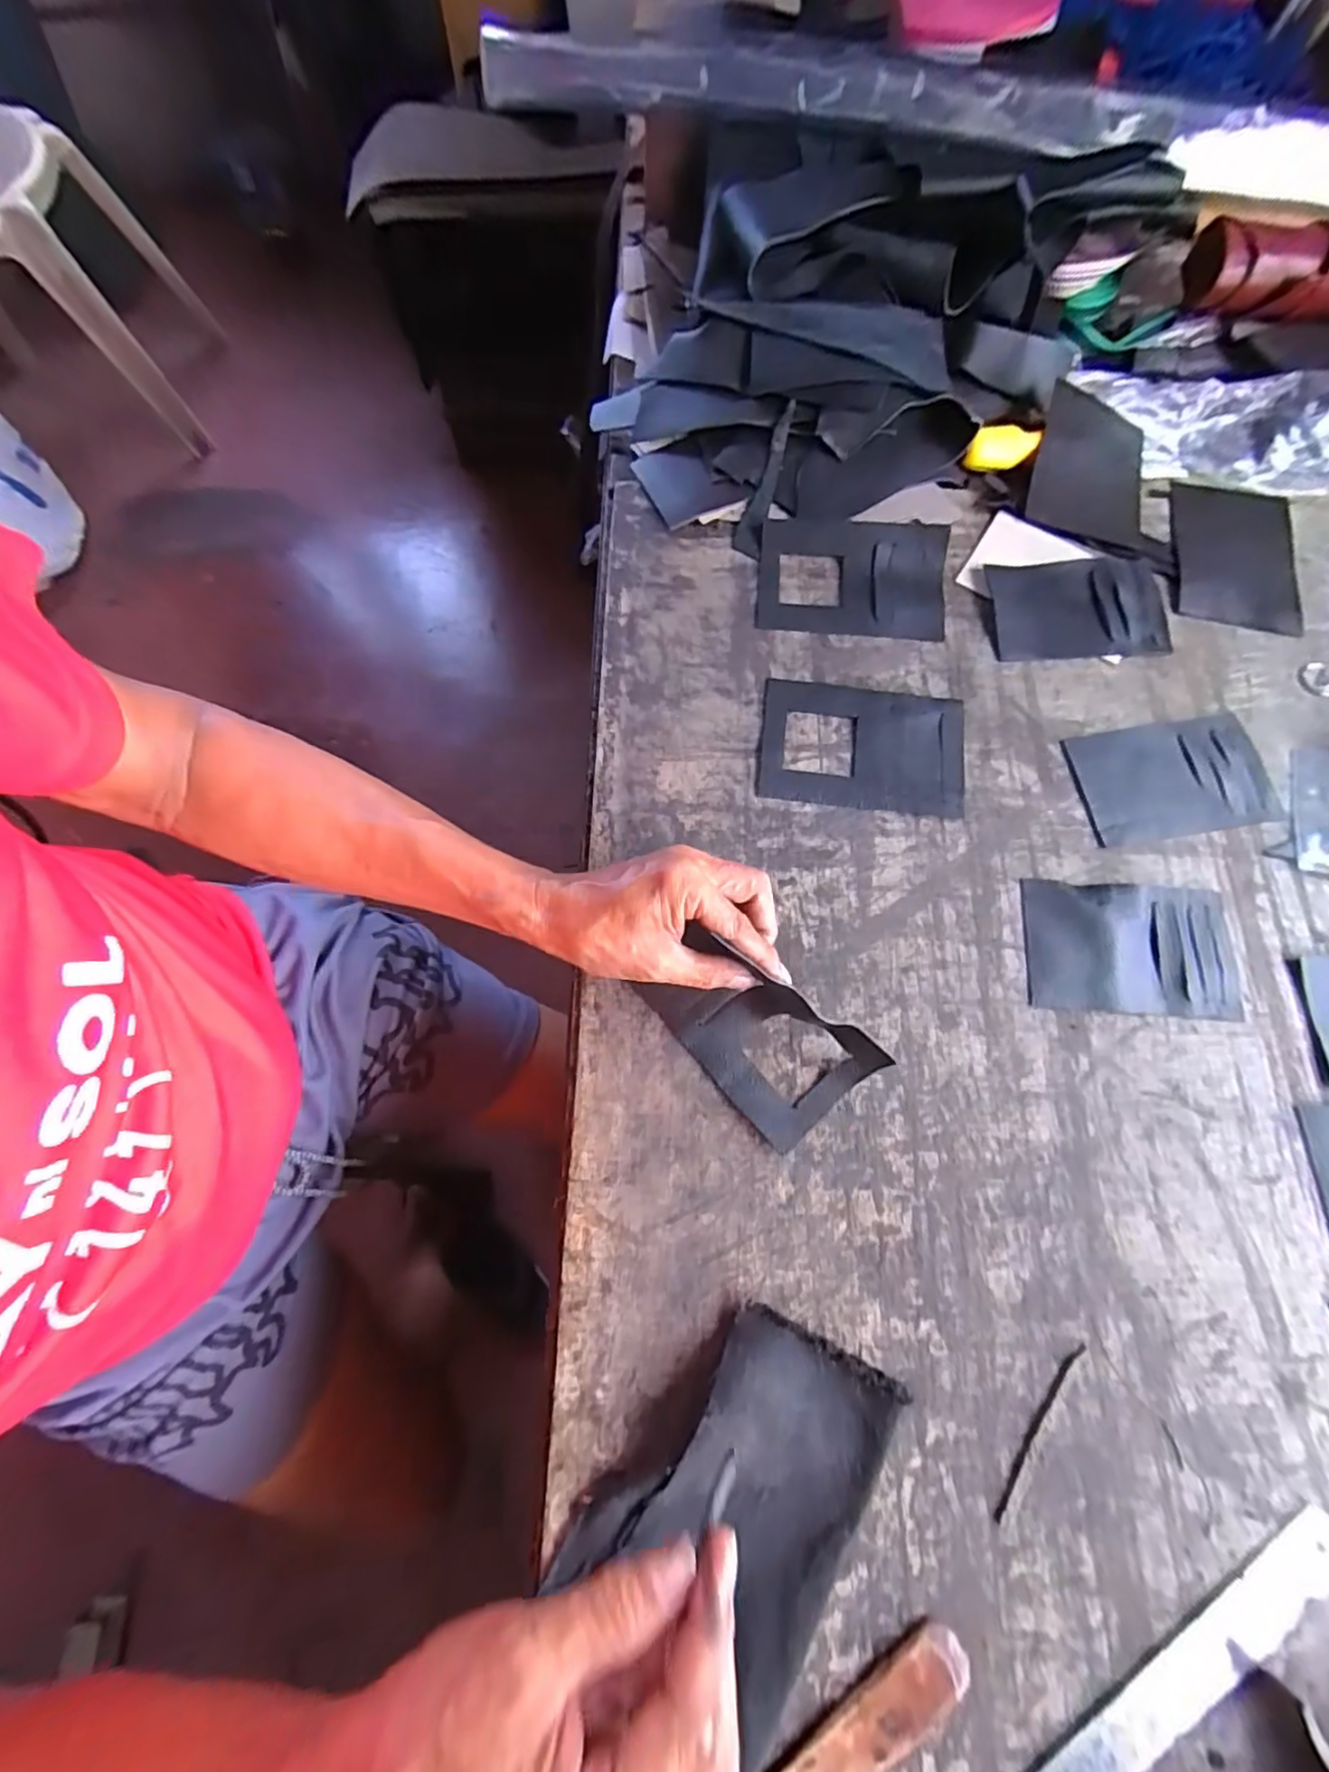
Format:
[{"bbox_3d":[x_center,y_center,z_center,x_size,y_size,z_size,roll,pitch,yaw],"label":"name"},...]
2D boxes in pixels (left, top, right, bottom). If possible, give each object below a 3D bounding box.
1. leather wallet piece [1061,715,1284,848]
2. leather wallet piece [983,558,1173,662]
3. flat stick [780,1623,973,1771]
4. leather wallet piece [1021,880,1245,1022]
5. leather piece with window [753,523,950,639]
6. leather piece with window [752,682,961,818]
[{"bbox_3d":[0.332,-0.070,0.414,0.124,0.004,0.077,-9,74,-4],"label":"leather wallet piece"},{"bbox_3d":[0.294,-0.197,0.449,0.127,0.004,0.080,-4,74,-3],"label":"leather wallet piece"},{"bbox_3d":[0.083,0.377,0.274,0.120,0.007,0.030,-32,77,-10],"label":"flat stick"},{"bbox_3d":[0.282,0.038,0.382,0.125,0.006,0.078,4,73,-1],"label":"leather wallet piece"},{"bbox_3d":[0.134,-0.220,0.454,0.131,0.009,0.092,4,78,3],"label":"leather piece with window"},{"bbox_3d":[0.131,-0.092,0.418,0.132,0.004,0.089,7,73,0],"label":"leather piece with window"}]

